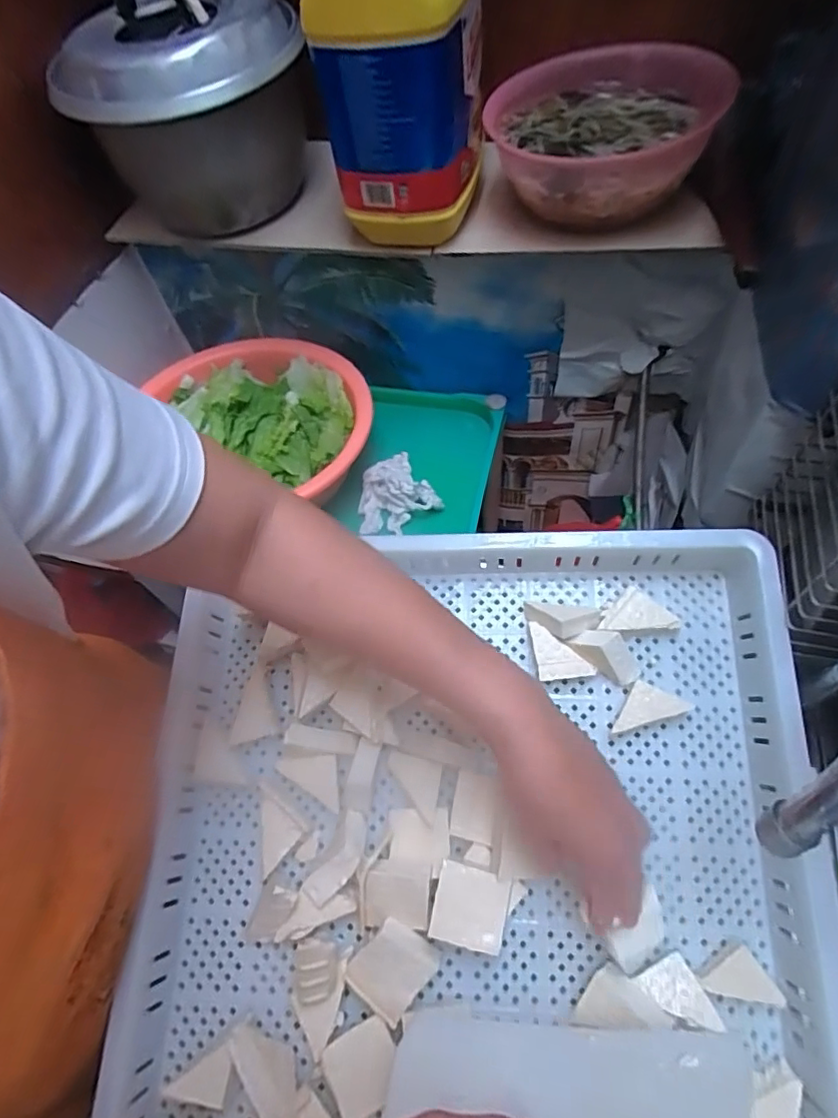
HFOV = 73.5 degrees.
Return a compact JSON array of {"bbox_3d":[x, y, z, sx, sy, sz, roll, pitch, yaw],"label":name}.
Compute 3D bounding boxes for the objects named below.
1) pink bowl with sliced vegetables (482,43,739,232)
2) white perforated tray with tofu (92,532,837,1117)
[{"bbox_3d":[0.182,-0.410,0.554,0.203,0.104,0.203,9,59,11],"label":"pink bowl with sliced vegetables"},{"bbox_3d":[0.040,0.208,0.410,0.481,0.065,0.462,0,71,4],"label":"white perforated tray with tofu"}]

